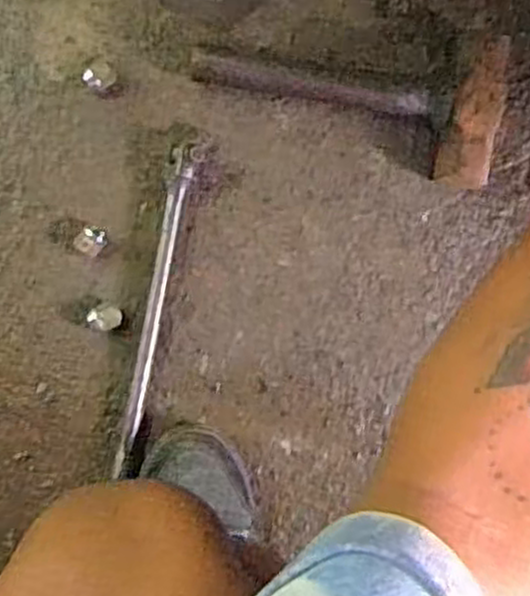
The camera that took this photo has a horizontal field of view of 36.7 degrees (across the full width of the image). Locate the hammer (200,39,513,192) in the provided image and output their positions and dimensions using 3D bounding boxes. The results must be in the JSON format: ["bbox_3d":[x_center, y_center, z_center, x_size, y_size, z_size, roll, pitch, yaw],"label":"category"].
[{"bbox_3d":[0.068,-0.156,0.659,0.250,0.038,0.114,3,90,-4],"label":"hammer"}]

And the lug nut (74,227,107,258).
[{"bbox_3d":[-0.143,-0.046,0.658,0.020,0.017,0.023,31,88,-4],"label":"lug nut"}]

